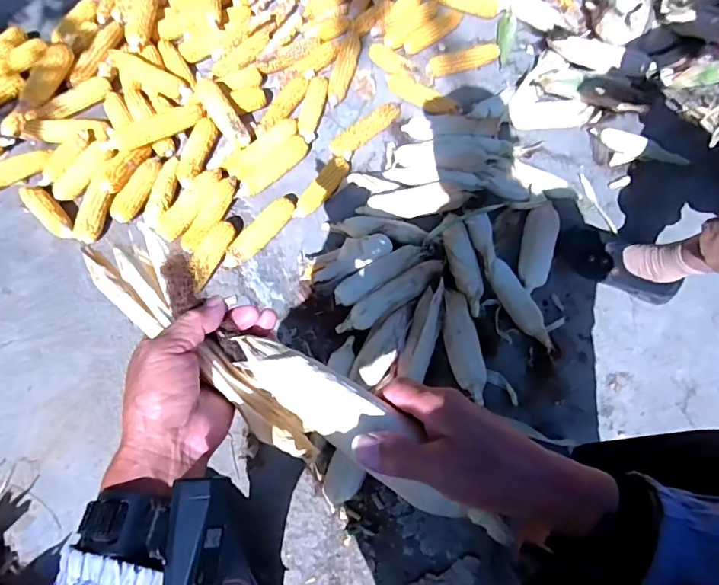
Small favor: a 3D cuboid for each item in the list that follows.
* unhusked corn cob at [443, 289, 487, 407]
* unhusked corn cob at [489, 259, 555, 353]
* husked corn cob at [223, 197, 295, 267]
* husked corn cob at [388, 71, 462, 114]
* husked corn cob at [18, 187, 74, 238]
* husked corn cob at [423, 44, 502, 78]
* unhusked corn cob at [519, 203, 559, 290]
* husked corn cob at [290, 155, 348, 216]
[{"bbox_3d":[0.197,0.101,0.882,0.062,0.057,0.210,-10,67,-3],"label":"unhusked corn cob"},{"bbox_3d":[0.320,0.029,0.923,0.057,0.048,0.203,-26,69,-10],"label":"unhusked corn cob"},{"bbox_3d":[-0.211,-0.130,0.990,0.053,0.048,0.201,37,72,11],"label":"husked corn cob"},{"bbox_3d":[0.155,-0.484,1.147,0.208,0.054,0.061,37,72,12],"label":"husked corn cob"},{"bbox_3d":[-0.666,-0.171,0.999,0.161,0.038,0.050,40,73,12],"label":"husked corn cob"},{"bbox_3d":[0.265,-0.596,1.198,0.217,0.040,0.059,-18,71,-9],"label":"husked corn cob"},{"bbox_3d":[0.377,-0.096,0.972,0.068,0.050,0.204,13,68,7],"label":"unhusked corn cob"},{"bbox_3d":[-0.085,-0.231,1.038,0.047,0.036,0.174,34,71,10],"label":"husked corn cob"}]

